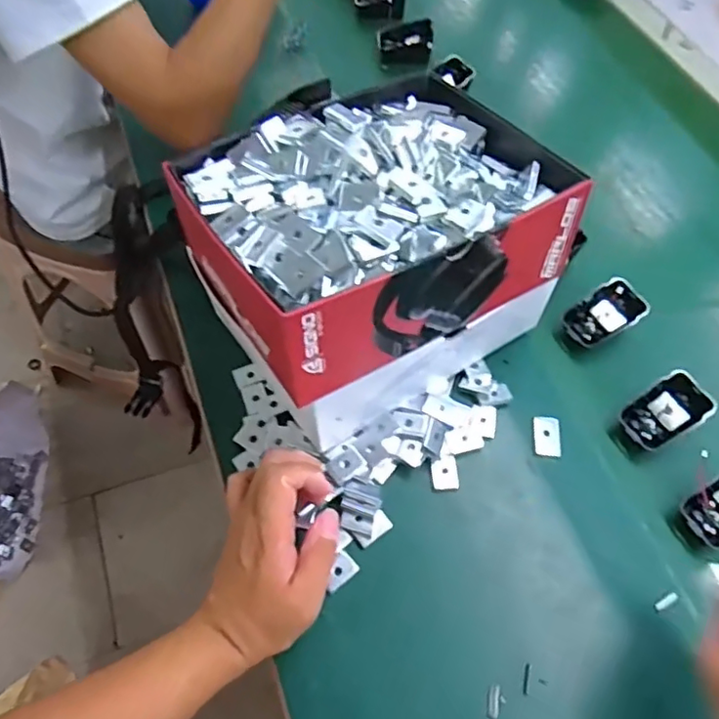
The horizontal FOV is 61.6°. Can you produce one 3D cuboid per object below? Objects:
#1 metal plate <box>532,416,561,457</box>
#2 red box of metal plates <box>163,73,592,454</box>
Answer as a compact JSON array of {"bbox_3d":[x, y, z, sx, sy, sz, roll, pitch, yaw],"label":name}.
[{"bbox_3d":[0.157,0.065,0.505,0.022,0.004,0.035,7,60,2],"label":"metal plate"},{"bbox_3d":[0.010,-0.087,0.485,0.236,0.183,0.199,-27,64,-19],"label":"red box of metal plates"}]

